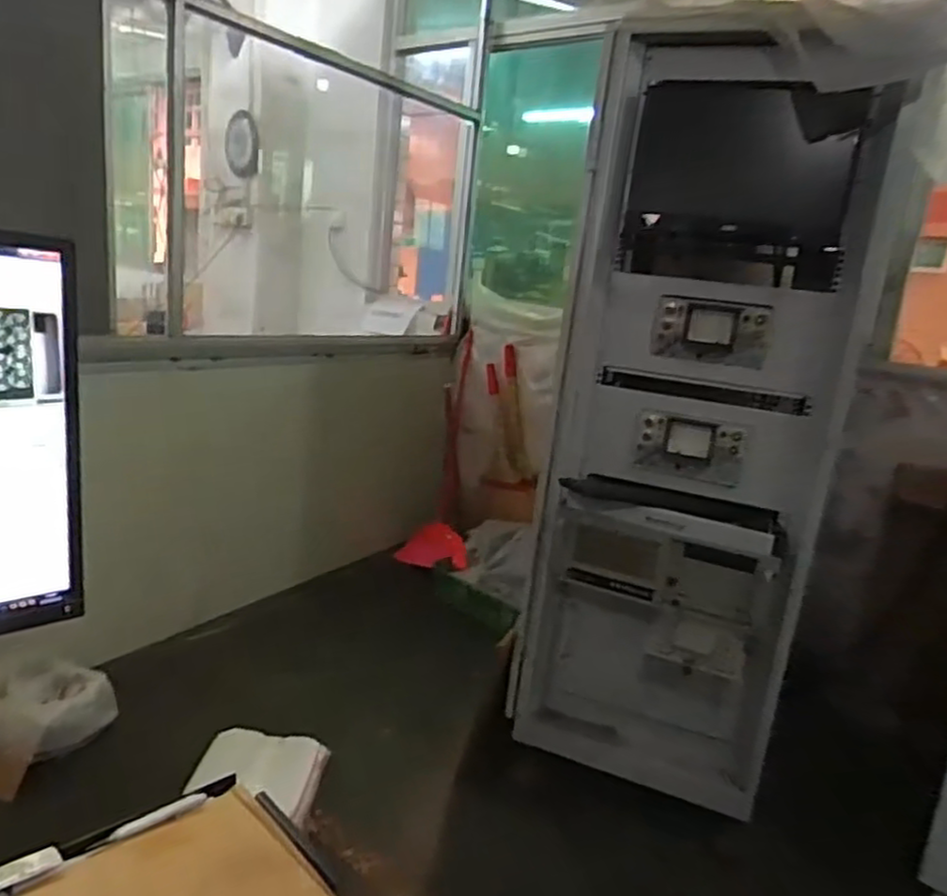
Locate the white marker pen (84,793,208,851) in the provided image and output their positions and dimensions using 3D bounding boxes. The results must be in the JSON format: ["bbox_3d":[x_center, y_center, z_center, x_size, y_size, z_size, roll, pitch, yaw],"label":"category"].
[{"bbox_3d":[-0.292,0.337,0.640,0.014,0.011,0.100,18,17,41],"label":"white marker pen"}]

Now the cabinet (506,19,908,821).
[{"bbox_3d":[0.570,-0.050,1.812,0.597,1.671,0.847,12,14,21],"label":"cabinet"}]

